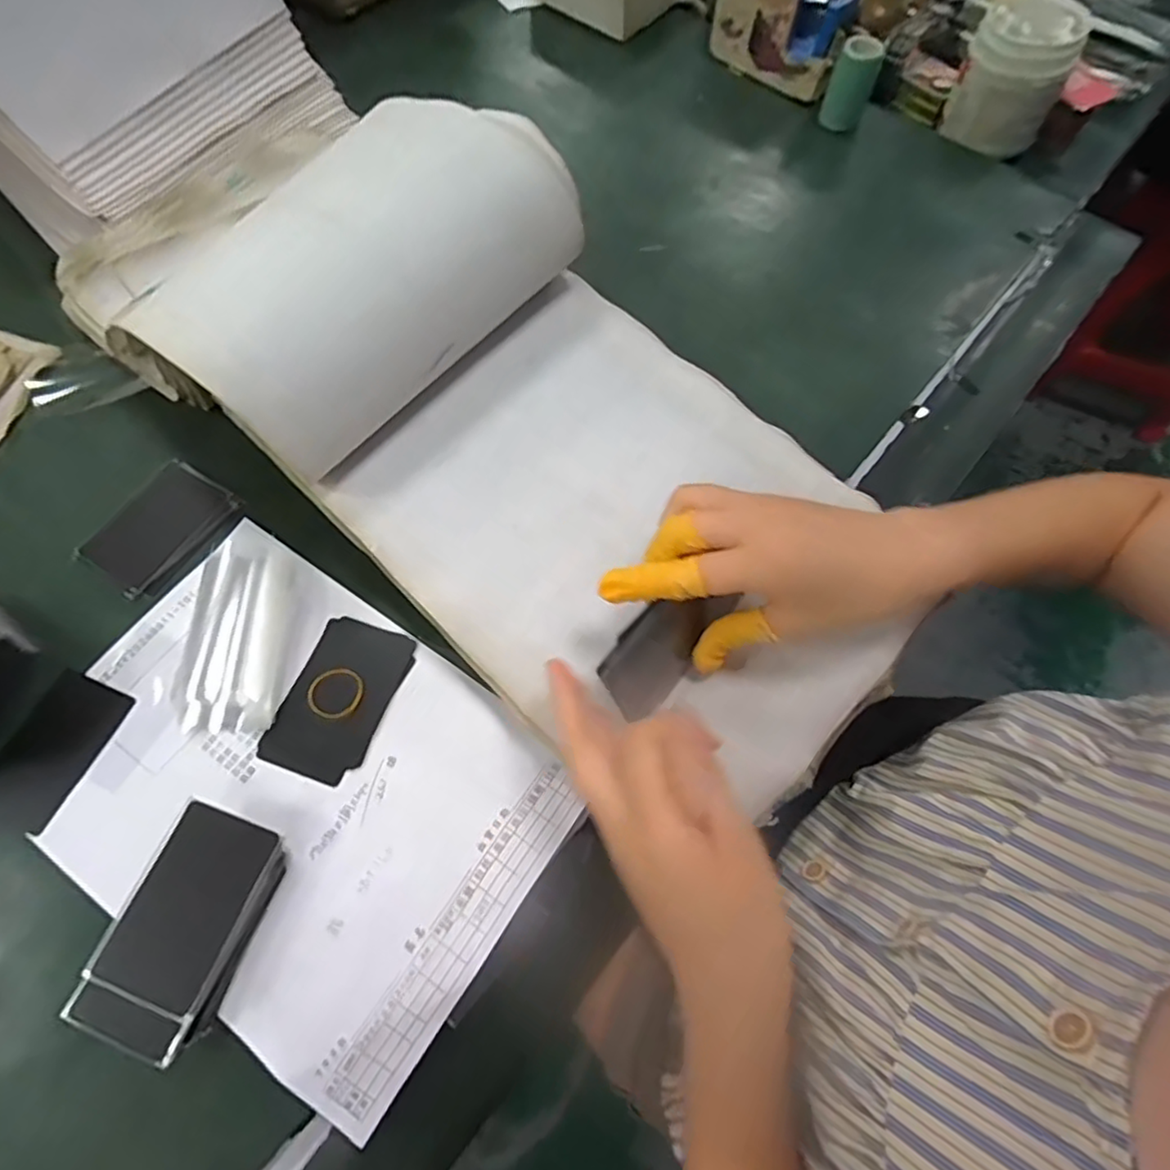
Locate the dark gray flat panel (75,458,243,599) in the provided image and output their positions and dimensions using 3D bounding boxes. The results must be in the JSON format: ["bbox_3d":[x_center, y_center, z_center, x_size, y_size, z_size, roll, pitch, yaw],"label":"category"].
[{"bbox_3d":[-0.288,-0.040,0.431,0.064,0.004,0.090,31,70,11],"label":"dark gray flat panel"}]

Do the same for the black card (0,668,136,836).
[{"bbox_3d":[-0.314,0.096,0.376,0.051,0.005,0.082,23,69,8],"label":"black card"}]

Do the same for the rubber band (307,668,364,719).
[{"bbox_3d":[-0.152,0.066,0.387,0.031,0.004,0.031,1,68,-1],"label":"rubber band"}]

